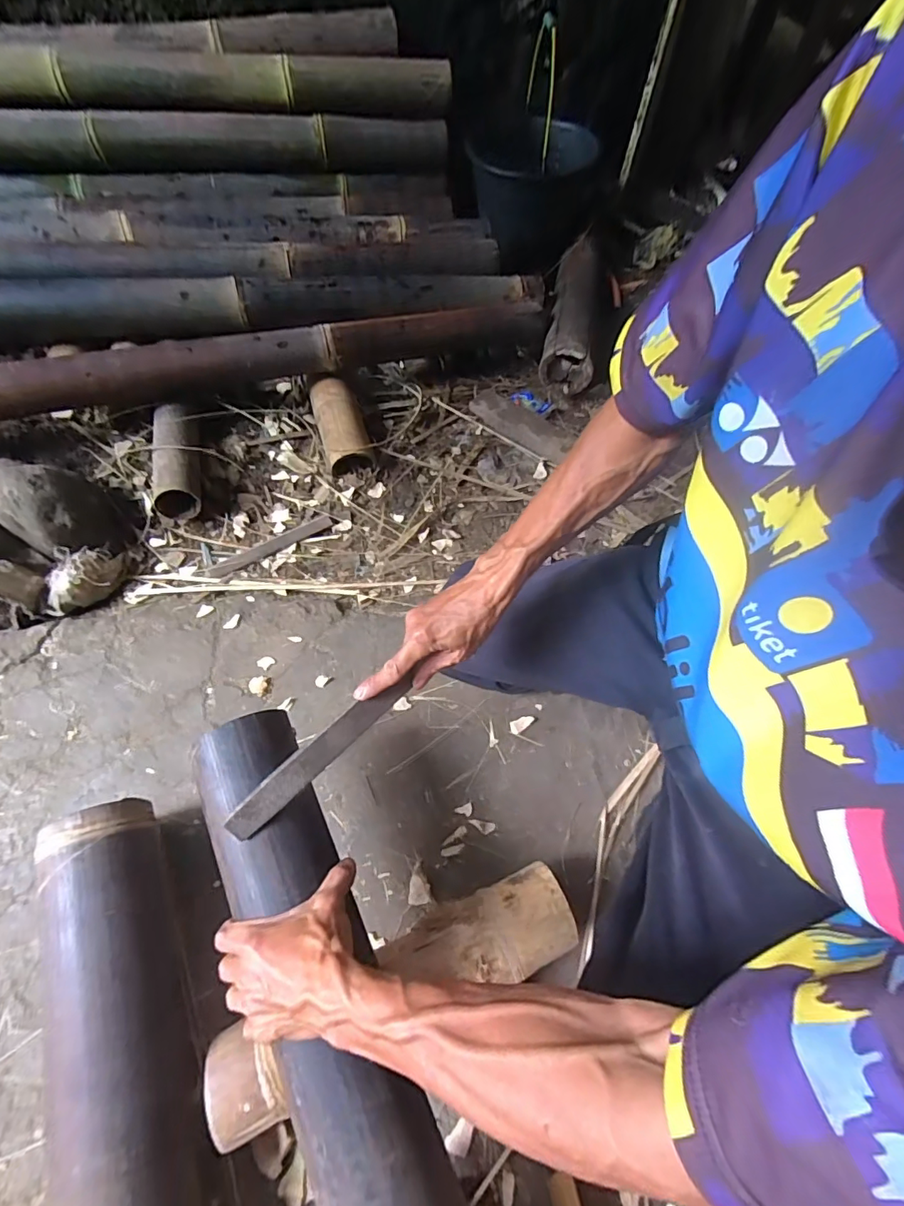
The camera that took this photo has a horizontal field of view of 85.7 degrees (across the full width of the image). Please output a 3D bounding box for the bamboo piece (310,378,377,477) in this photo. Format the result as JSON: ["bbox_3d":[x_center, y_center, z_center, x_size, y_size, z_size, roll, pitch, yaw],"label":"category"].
[{"bbox_3d":[-0.192,-0.305,0.838,0.075,0.064,0.186,-17,64,-12],"label":"bamboo piece"}]

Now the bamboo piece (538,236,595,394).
[{"bbox_3d":[0.244,-0.599,0.983,0.089,0.092,0.416,10,62,2],"label":"bamboo piece"}]

